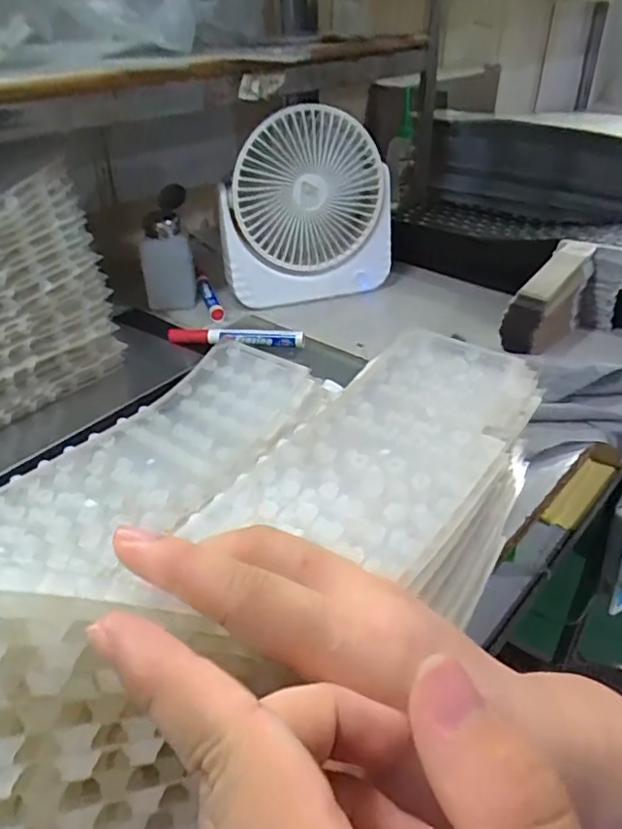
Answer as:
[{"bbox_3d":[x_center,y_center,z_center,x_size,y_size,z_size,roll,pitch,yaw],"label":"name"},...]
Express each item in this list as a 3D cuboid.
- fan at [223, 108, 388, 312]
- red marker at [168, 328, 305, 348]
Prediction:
[{"bbox_3d":[-0.005,-0.232,0.659,0.202,0.185,0.064,-7,35,-8],"label":"fan"},{"bbox_3d":[-0.076,-0.079,0.608,0.138,0.016,0.020,2,35,5],"label":"red marker"}]

